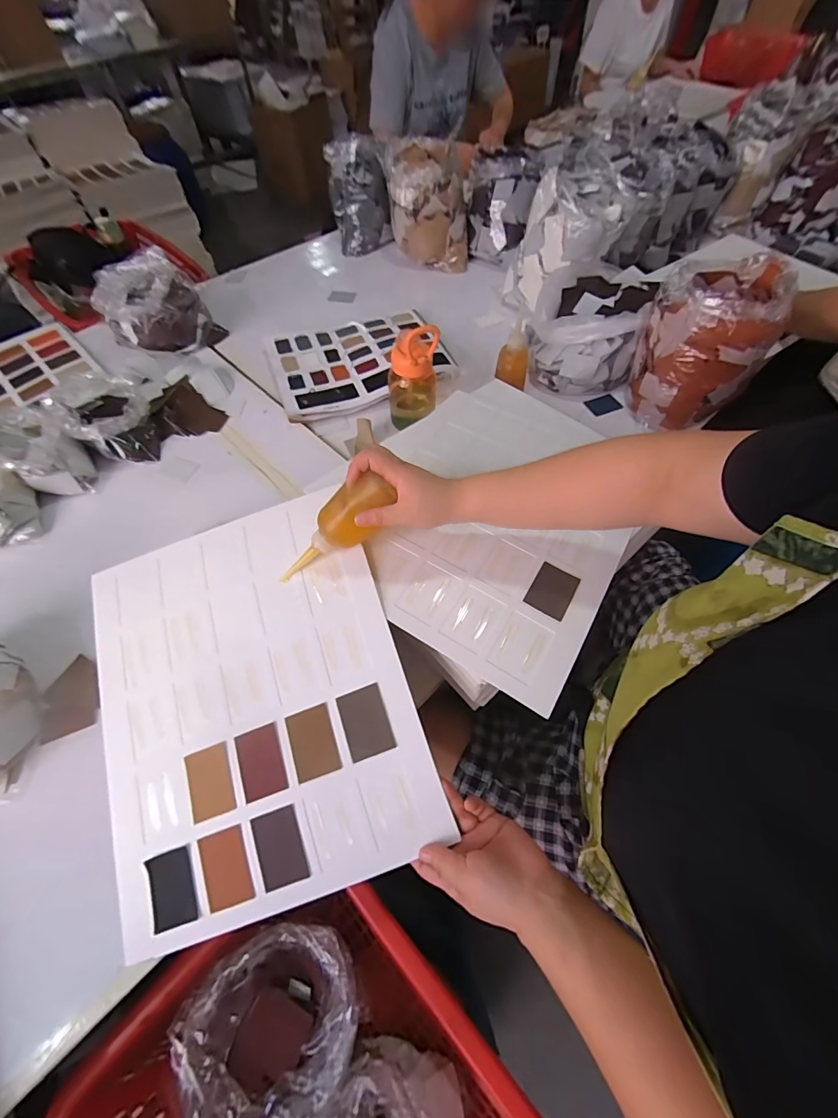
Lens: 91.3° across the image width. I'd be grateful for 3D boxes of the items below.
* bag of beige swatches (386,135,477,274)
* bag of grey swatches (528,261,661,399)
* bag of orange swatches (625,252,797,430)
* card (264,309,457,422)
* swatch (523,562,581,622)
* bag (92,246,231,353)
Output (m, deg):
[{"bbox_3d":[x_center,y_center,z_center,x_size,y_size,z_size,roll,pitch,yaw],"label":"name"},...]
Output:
[{"bbox_3d":[0.030,-0.934,1.095,0.217,0.224,0.209,0,59,3],"label":"bag of beige swatches"},{"bbox_3d":[0.348,-0.482,0.850,0.207,0.136,0.276,15,61,11],"label":"bag of grey swatches"},{"bbox_3d":[0.502,-0.384,0.737,0.195,0.214,0.202,27,63,17],"label":"bag of orange swatches"},{"bbox_3d":[-0.132,-0.440,0.895,0.365,0.022,0.307,-18,58,-8],"label":"card"},{"bbox_3d":[0.158,0.036,0.484,0.047,0.009,0.068,28,64,18],"label":"swatch"},{"bbox_3d":[-0.604,-0.586,0.927,0.212,0.141,0.262,-31,62,-15],"label":"bag"}]

